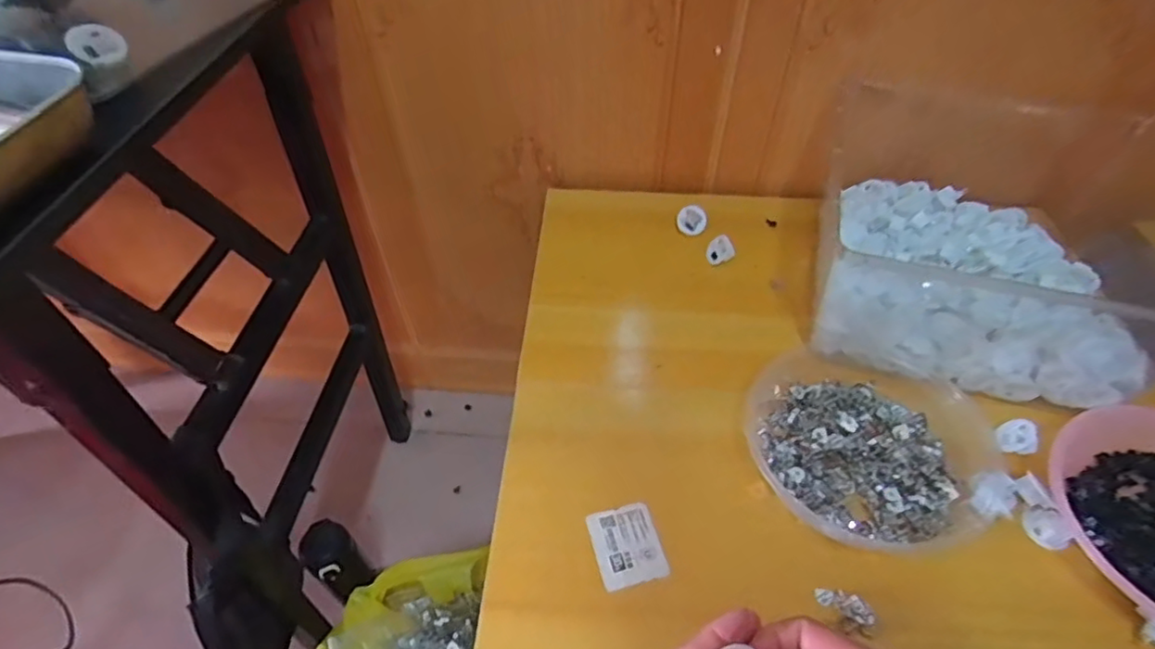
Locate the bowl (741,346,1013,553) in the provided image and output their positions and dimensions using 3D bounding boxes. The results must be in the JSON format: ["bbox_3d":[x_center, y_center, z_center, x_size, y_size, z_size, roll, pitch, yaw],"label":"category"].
[{"bbox_3d":[0.238,0.099,0.498,0.193,0.047,0.169,20,52,16],"label":"bowl"}]

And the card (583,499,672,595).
[{"bbox_3d":[0.038,0.167,0.460,0.050,0.004,0.060,-11,49,-12],"label":"card"}]

